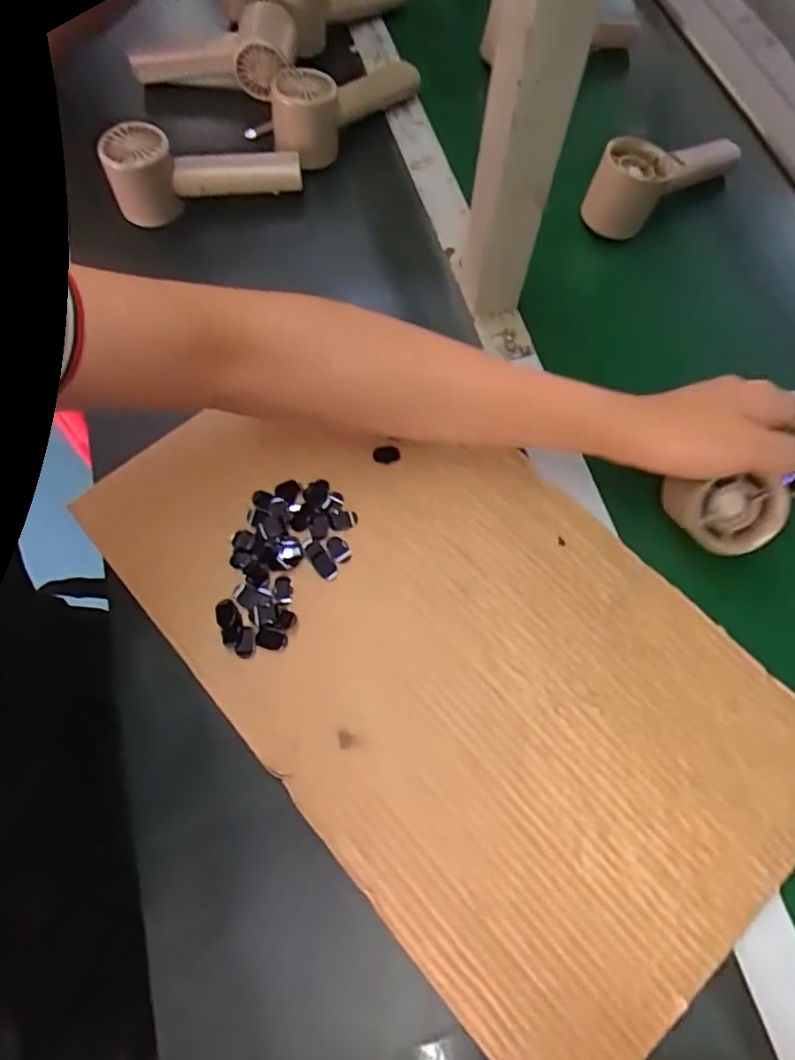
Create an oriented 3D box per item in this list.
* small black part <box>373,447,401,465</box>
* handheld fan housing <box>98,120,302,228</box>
[{"bbox_3d":[-0.008,-0.055,0.471,0.021,0.010,0.010,-8,67,-3],"label":"small black part"},{"bbox_3d":[-0.170,-0.320,0.559,0.162,0.063,0.056,-12,67,-5],"label":"handheld fan housing"}]

